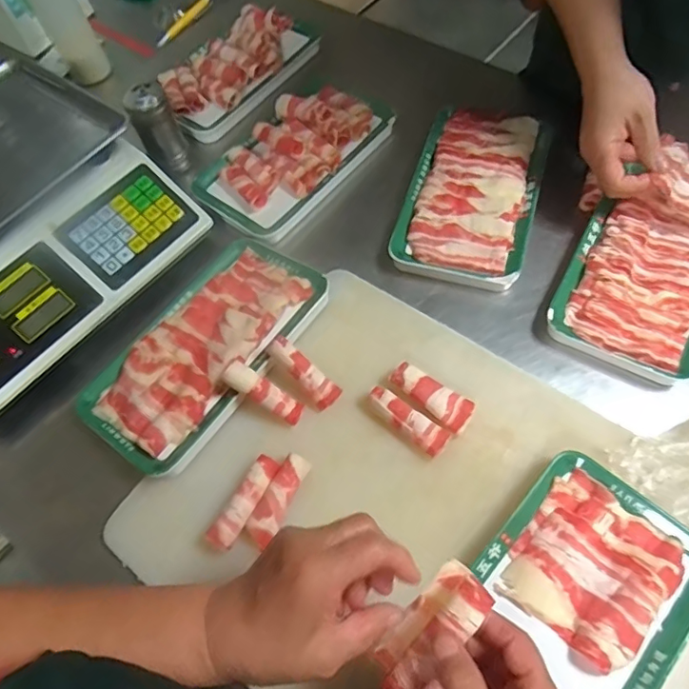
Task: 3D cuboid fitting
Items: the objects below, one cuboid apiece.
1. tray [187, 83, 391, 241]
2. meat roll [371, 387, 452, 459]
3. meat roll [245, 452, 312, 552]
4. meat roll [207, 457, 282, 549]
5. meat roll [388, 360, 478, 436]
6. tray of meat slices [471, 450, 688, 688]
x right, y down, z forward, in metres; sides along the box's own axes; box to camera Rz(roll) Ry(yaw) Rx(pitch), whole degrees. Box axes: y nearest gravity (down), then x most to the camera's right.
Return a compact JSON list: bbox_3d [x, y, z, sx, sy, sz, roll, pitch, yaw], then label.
[{"bbox_3d":[-0.058,-0.231,0.629,0.136,0.055,0.244,37,77,12],"label":"tray"},{"bbox_3d":[0.052,0.066,0.452,0.075,0.019,0.023,34,66,18],"label":"meat roll"},{"bbox_3d":[-0.053,0.123,0.428,0.024,0.012,0.073,26,64,14],"label":"meat roll"},{"bbox_3d":[-0.080,0.125,0.427,0.020,0.013,0.077,25,64,14],"label":"meat roll"},{"bbox_3d":[0.076,0.044,0.463,0.074,0.017,0.030,36,67,19],"label":"meat roll"},{"bbox_3d":[0.150,0.201,0.375,0.133,0.031,0.245,37,67,19],"label":"tray of meat slices"}]

